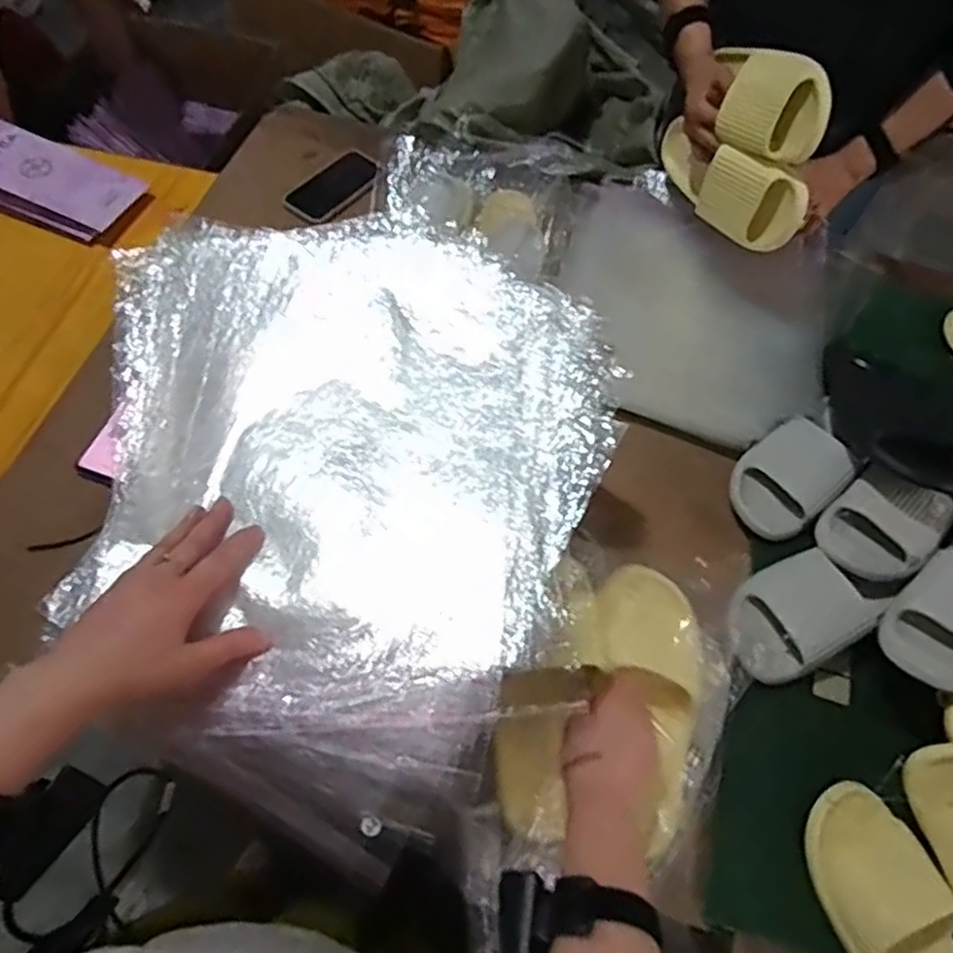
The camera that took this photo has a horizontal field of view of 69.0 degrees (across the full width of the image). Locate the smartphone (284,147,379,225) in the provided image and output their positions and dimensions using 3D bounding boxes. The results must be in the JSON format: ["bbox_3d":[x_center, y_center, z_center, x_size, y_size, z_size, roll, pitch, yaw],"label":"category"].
[{"bbox_3d":[-0.221,-0.459,1.099,0.076,0.005,0.173,37,63,6],"label":"smartphone"}]

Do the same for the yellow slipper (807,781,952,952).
[{"bbox_3d":[0.390,0.419,0.634,0.096,0.060,0.251,-20,65,-11],"label":"yellow slipper"}]

